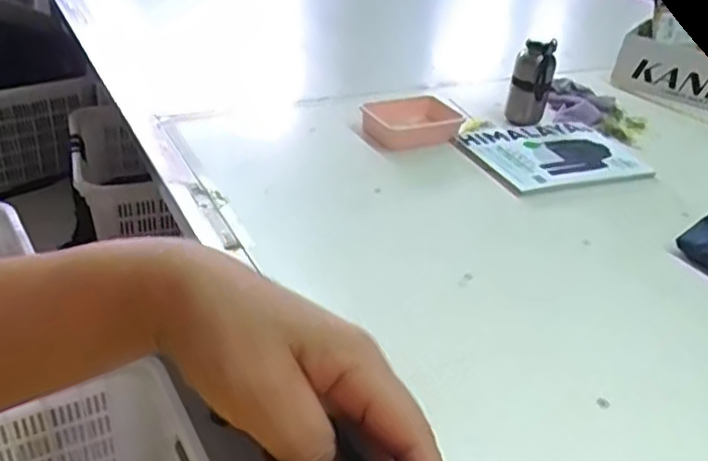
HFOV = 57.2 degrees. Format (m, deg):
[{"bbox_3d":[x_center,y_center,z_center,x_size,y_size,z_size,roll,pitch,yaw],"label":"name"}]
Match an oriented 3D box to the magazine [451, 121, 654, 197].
[{"bbox_3d":[0.376,-0.149,1.216,0.336,0.015,0.246,-9,36,-20],"label":"magazine"}]

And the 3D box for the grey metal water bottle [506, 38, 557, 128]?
[{"bbox_3d":[0.358,-0.301,1.310,0.078,0.150,0.077,13,34,12],"label":"grey metal water bottle"}]

